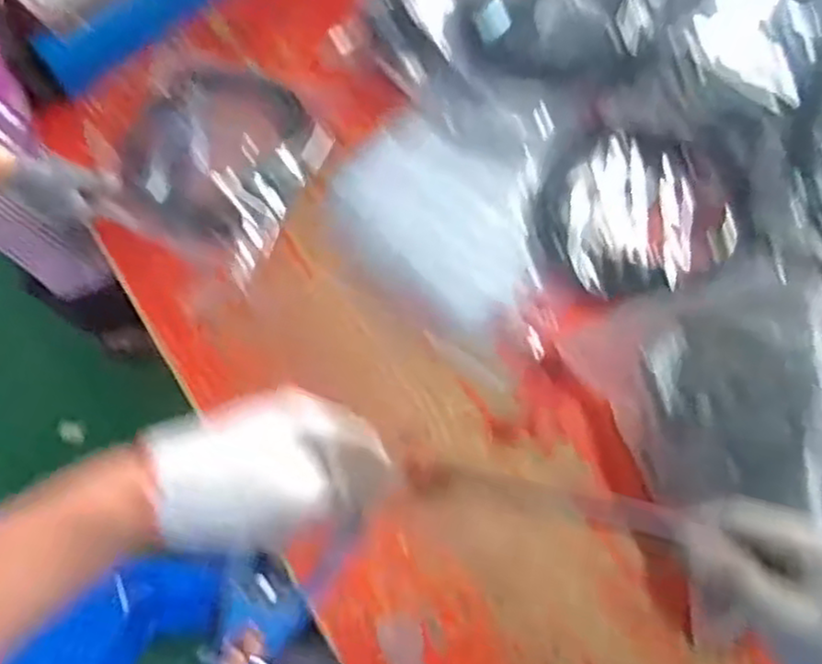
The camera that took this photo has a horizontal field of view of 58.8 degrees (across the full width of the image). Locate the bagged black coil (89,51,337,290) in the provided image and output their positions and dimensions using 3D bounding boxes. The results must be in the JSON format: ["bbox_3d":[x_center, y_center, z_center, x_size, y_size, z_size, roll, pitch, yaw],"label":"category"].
[{"bbox_3d":[-0.237,-0.220,0.877,0.245,0.033,0.256,23,72,10],"label":"bagged black coil"}]

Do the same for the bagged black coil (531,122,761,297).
[{"bbox_3d":[0.261,-0.132,0.823,0.239,0.049,0.206,12,71,6],"label":"bagged black coil"}]

